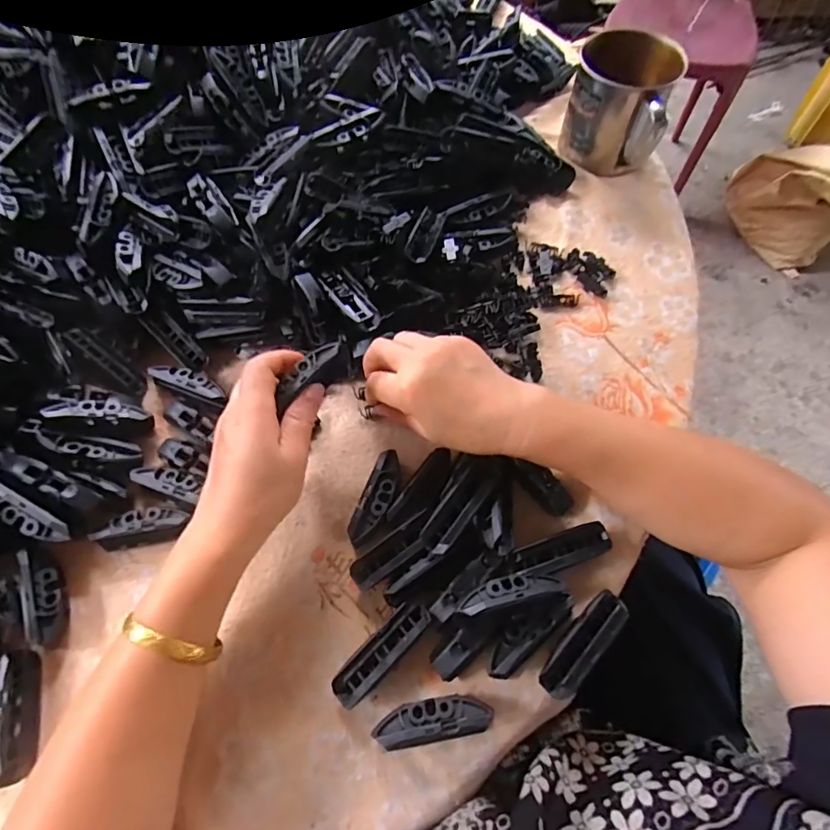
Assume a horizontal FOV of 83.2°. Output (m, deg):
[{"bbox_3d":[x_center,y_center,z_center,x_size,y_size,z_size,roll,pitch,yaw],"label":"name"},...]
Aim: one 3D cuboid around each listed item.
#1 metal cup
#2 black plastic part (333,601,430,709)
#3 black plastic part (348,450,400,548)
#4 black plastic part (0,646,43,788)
[{"bbox_3d":[0.195,-0.292,0.450,0.093,0.089,0.093,28,70,11],"label":"metal cup"},{"bbox_3d":[-0.021,0.151,0.299,0.021,0.018,0.072,42,74,16],"label":"black plastic part"},{"bbox_3d":[-0.026,0.061,0.336,0.021,0.023,0.069,19,69,8],"label":"black plastic part"},{"bbox_3d":[-0.252,0.186,0.291,0.022,0.018,0.073,-19,69,-8],"label":"black plastic part"}]

